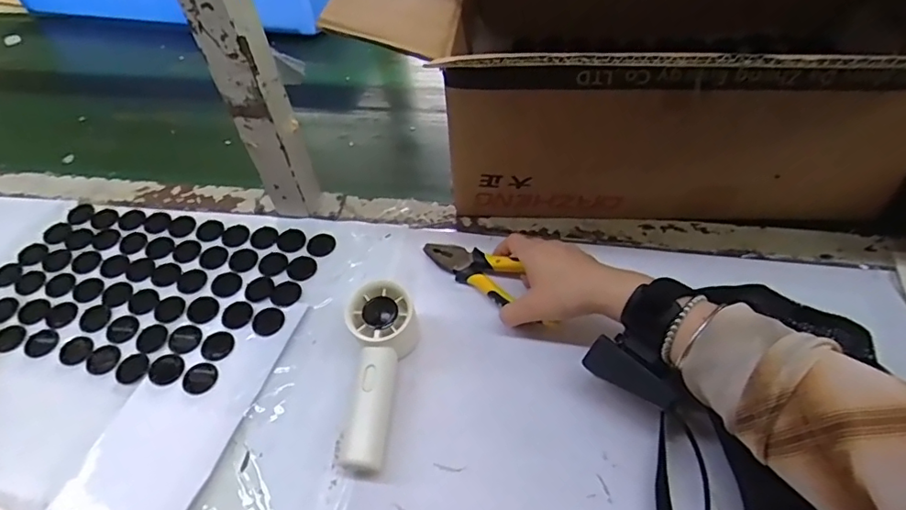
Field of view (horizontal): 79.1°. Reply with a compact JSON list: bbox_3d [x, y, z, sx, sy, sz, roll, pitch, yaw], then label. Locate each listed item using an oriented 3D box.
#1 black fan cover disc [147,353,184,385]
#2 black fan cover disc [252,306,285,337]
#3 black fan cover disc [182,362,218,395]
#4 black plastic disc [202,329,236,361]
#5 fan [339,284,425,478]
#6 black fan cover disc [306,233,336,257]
[{"bbox_3d":[-0.259,0.102,0.494,0.033,0.004,0.029,9,53,12],"label":"black fan cover disc"},{"bbox_3d":[-0.174,0.062,0.517,0.029,0.004,0.032,-28,55,-17],"label":"black fan cover disc"},{"bbox_3d":[-0.224,0.108,0.485,0.029,0.004,0.030,-2,51,3],"label":"black fan cover disc"},{"bbox_3d":[-0.218,0.083,0.507,0.029,0.004,0.031,-35,57,-21],"label":"black plastic disc"},{"bbox_3d":[-0.063,0.097,0.447,0.055,0.051,0.146,1,52,6],"label":"fan"},{"bbox_3d":[-0.138,-0.012,0.574,0.029,0.004,0.029,-2,51,3],"label":"black fan cover disc"}]

